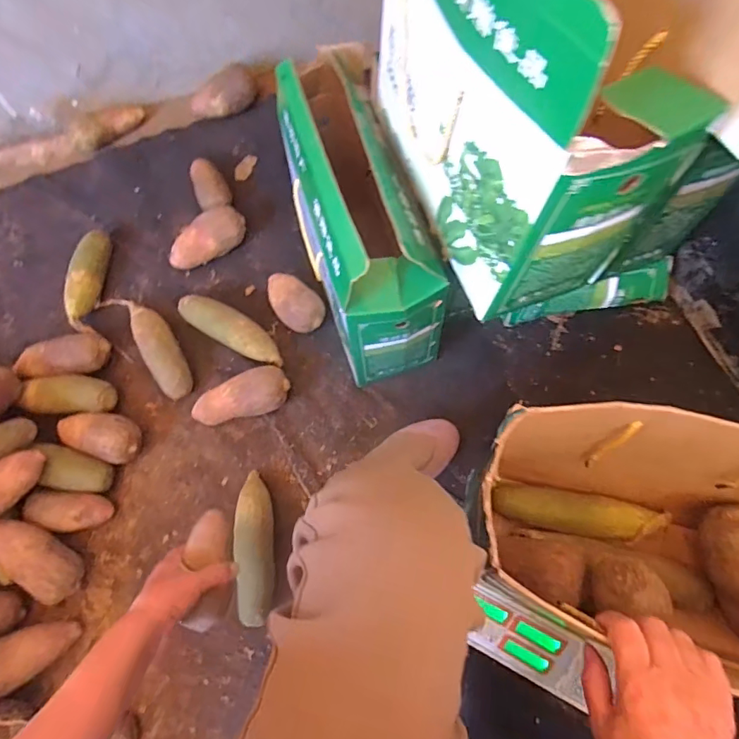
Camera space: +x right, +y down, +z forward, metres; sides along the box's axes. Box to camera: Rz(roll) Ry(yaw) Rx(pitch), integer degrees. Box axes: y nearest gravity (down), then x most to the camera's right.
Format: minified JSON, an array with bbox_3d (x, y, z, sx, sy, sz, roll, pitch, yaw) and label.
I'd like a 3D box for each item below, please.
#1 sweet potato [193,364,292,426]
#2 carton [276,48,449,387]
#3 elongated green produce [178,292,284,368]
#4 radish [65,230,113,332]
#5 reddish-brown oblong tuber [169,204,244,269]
[{"bbox_3d":[-0.210,0.049,0.805,0.160,0.062,0.068,-18,67,-5],"label":"sweet potato"},{"bbox_3d":[-0.014,-0.207,0.741,0.141,0.351,0.379,-18,67,-5],"label":"carton"},{"bbox_3d":[-0.239,-0.067,0.852,0.201,0.056,0.059,25,70,13],"label":"elongated green produce"},{"bbox_3d":[-0.518,-0.161,0.895,0.053,0.052,0.205,1,67,3],"label":"radish"},{"bbox_3d":[-0.301,-0.239,0.911,0.068,0.071,0.147,39,74,17],"label":"reddish-brown oblong tuber"}]

